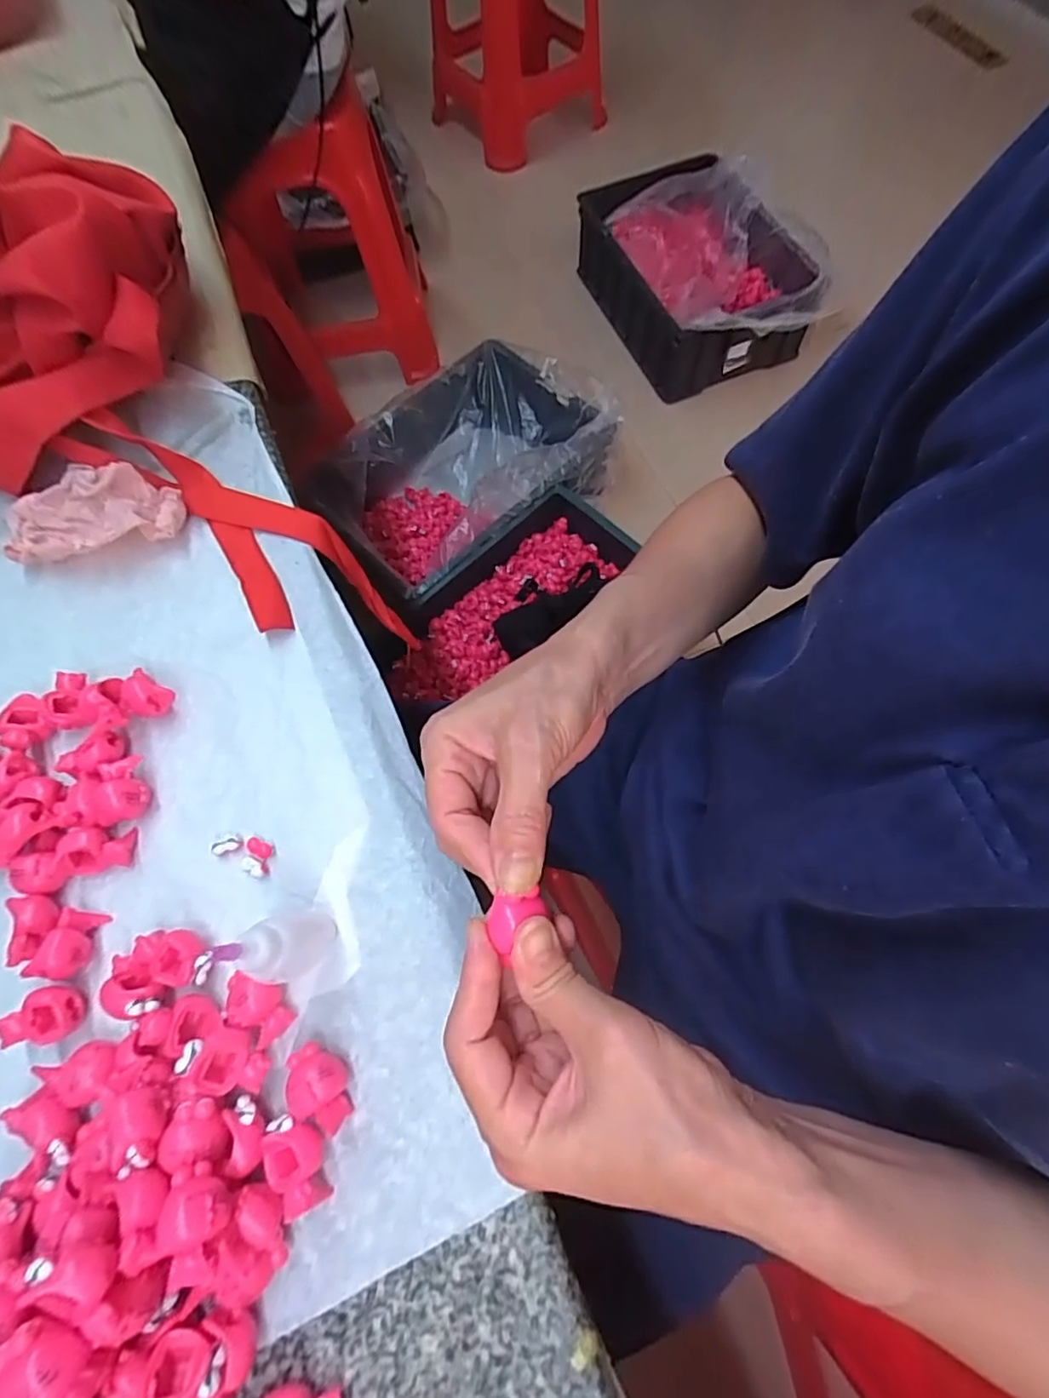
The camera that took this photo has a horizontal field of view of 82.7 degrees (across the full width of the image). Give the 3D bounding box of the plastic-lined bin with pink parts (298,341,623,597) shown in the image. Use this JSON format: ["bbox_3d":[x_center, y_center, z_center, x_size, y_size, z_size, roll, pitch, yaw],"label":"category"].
[{"bbox_3d":[-0.111,-0.429,1.159,0.511,0.189,0.371,-42,73,-13],"label":"plastic-lined bin with pink parts"}]

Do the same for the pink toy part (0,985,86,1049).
[{"bbox_3d":[-0.227,0.150,0.282,0.029,0.017,0.024,-13,69,-3],"label":"pink toy part"}]

